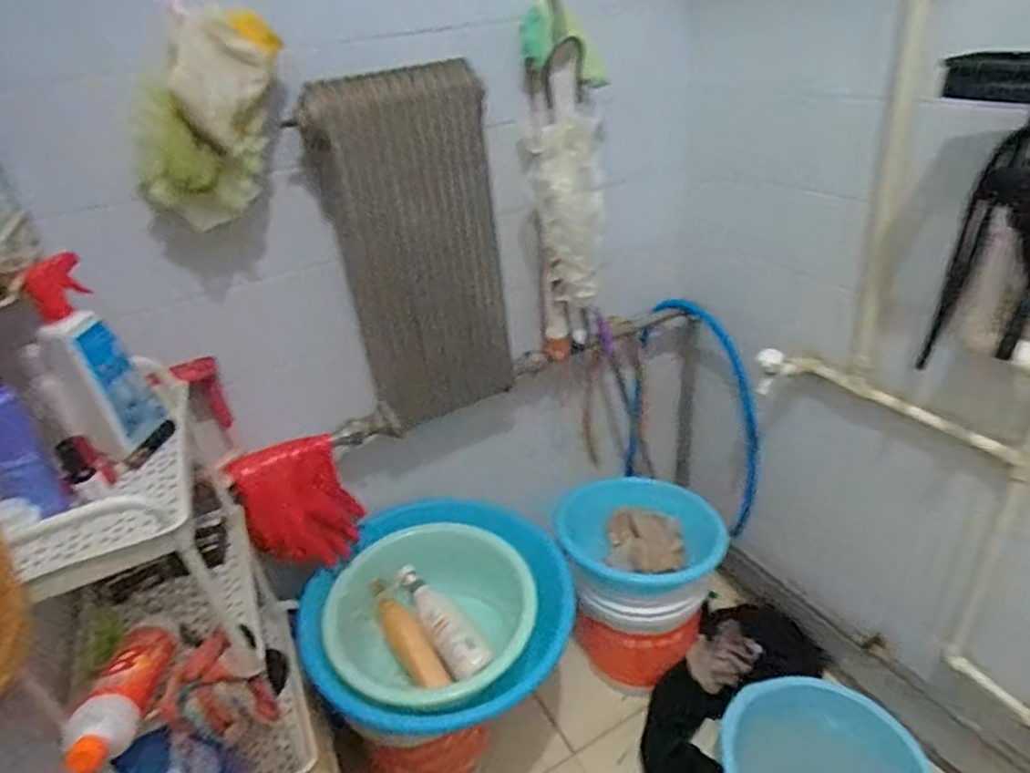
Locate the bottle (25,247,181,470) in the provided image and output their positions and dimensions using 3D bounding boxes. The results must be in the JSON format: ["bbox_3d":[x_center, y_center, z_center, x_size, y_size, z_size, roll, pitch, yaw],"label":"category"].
[{"bbox_3d":[-0.486,-0.032,0.748,0.069,0.237,0.089,-26,36,-28],"label":"bottle"}]

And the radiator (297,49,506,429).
[{"bbox_3d":[-0.148,-0.197,1.028,0.256,0.551,0.070,-20,33,-19],"label":"radiator"}]

